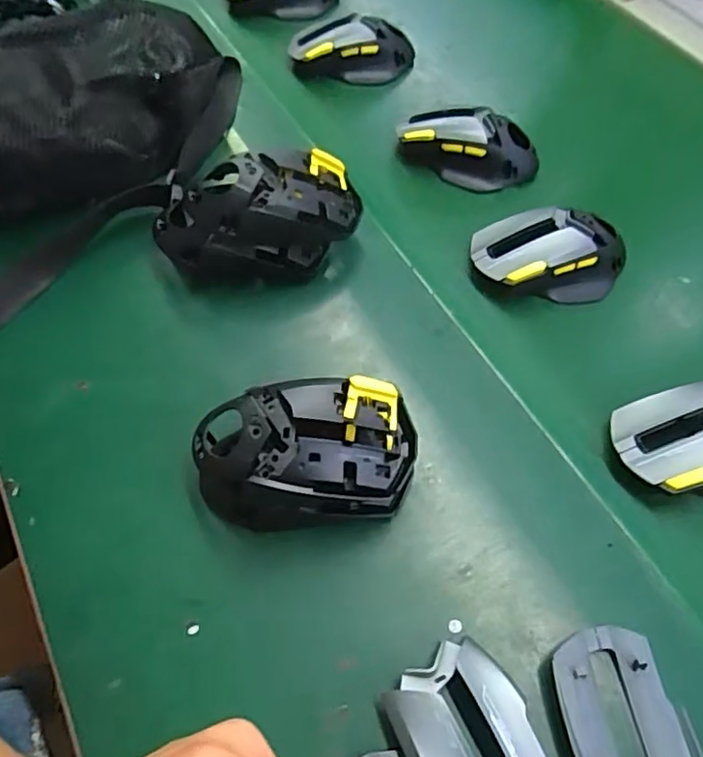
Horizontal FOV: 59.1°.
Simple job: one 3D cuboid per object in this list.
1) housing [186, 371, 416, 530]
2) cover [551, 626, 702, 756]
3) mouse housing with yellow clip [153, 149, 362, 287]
[{"bbox_3d":[-0.026,0.039,0.343,0.118,0.064,0.071,-4,57,-3],"label":"housing"},{"bbox_3d":[0.129,0.161,0.296,0.058,0.012,0.076,-7,58,-5],"label":"cover"},{"bbox_3d":[-0.064,-0.111,0.433,0.142,0.072,0.067,-10,58,-7],"label":"mouse housing with yellow clip"}]

